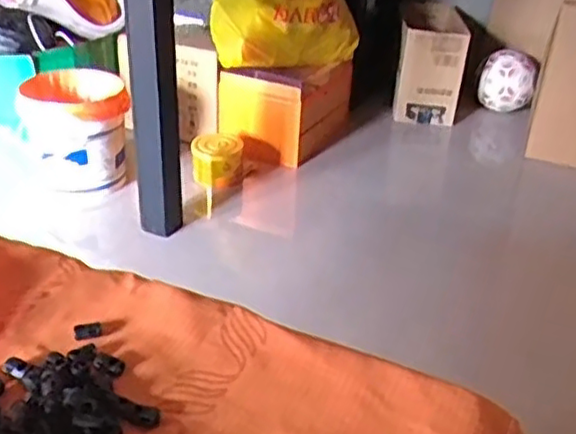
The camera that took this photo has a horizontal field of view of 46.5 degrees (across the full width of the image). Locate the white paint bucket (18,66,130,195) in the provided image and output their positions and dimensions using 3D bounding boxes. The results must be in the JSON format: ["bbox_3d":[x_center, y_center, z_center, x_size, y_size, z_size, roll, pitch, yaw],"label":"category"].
[{"bbox_3d":[-0.543,-0.216,1.731,0.245,0.270,0.245,-6,31,-15],"label":"white paint bucket"}]

